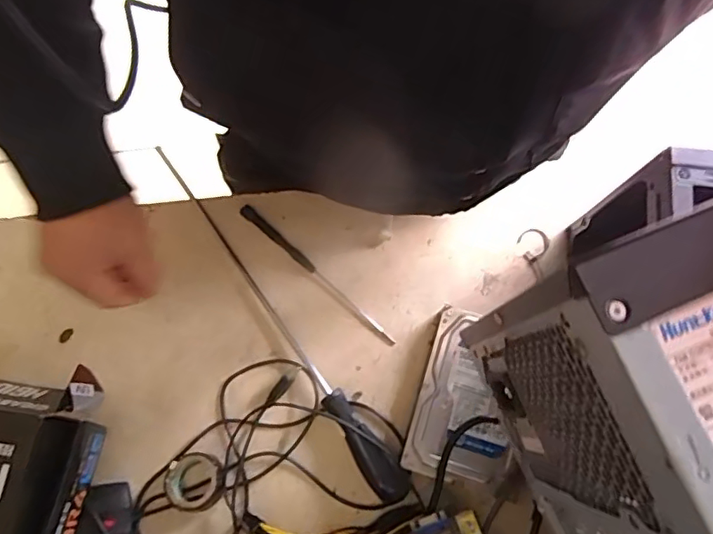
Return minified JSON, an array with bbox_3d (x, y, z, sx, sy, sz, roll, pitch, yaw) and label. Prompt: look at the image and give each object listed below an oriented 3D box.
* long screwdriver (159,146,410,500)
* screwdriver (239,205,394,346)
[{"bbox_3d":[-0.074,0.035,0.504,0.027,0.030,0.397,-33,78,-9],"label":"long screwdriver"},{"bbox_3d":[-0.038,0.007,0.529,0.192,0.008,0.013,42,78,9],"label":"screwdriver"}]

